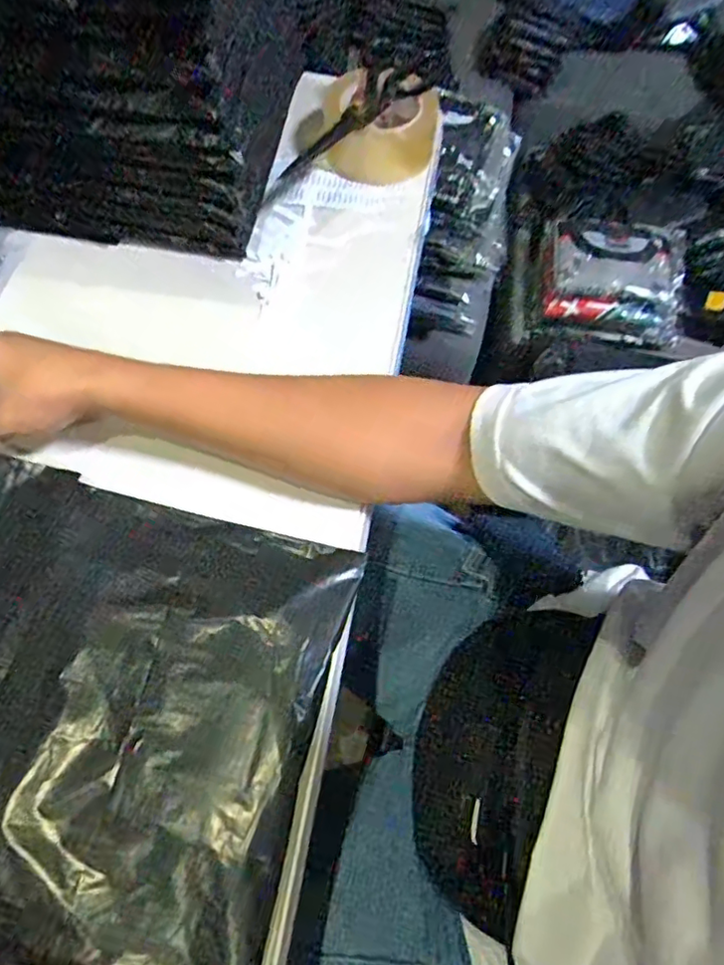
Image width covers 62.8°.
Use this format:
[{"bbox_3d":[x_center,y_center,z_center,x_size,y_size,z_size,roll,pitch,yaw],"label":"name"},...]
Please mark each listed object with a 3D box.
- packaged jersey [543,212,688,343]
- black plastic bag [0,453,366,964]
[{"bbox_3d":[0.443,-0.357,1.046,0.236,0.122,0.150,10,64,1],"label":"packaged jersey"},{"bbox_3d":[-0.185,0.129,0.371,0.319,0.015,0.270,16,64,5],"label":"black plastic bag"}]

